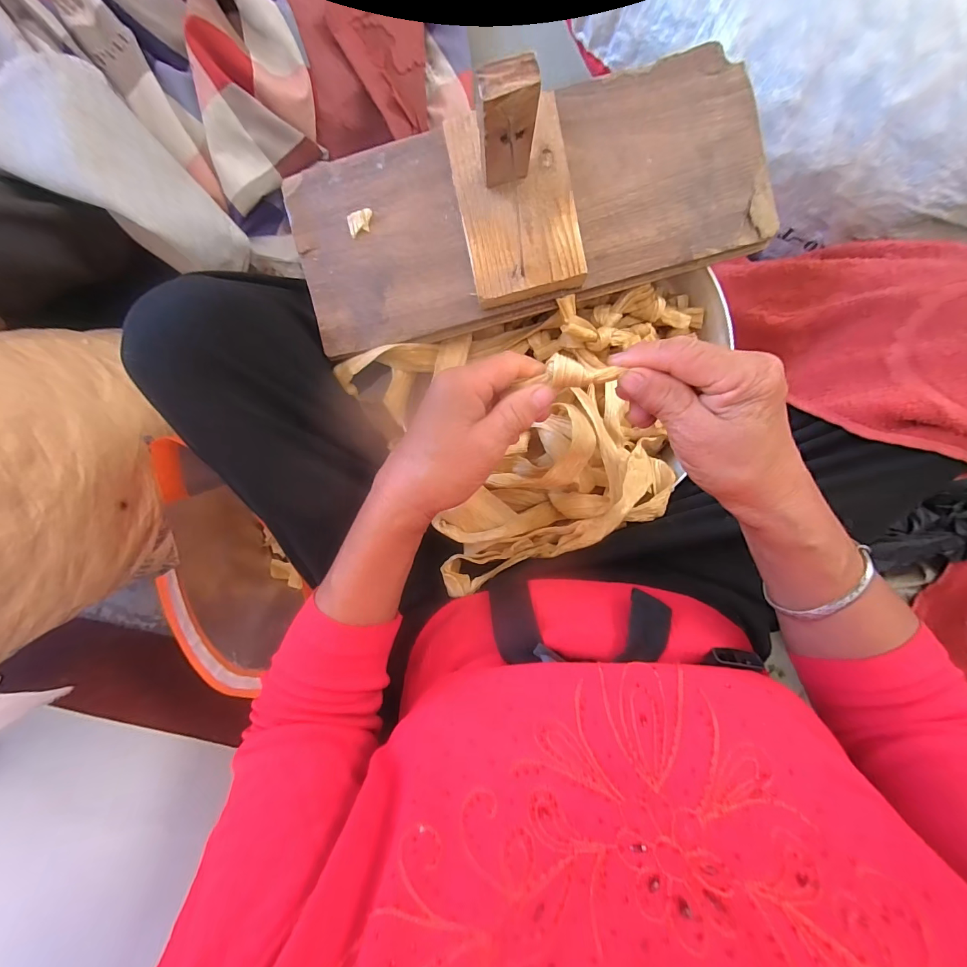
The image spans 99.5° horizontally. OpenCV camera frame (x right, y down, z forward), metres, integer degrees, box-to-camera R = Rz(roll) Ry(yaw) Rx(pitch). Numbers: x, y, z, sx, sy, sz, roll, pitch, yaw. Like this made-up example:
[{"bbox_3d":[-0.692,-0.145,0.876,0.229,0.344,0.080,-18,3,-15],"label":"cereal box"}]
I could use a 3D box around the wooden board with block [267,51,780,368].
[{"bbox_3d":[0.028,-0.222,0.284,0.379,0.127,0.153,-14,94,5],"label":"wooden board with block"}]

